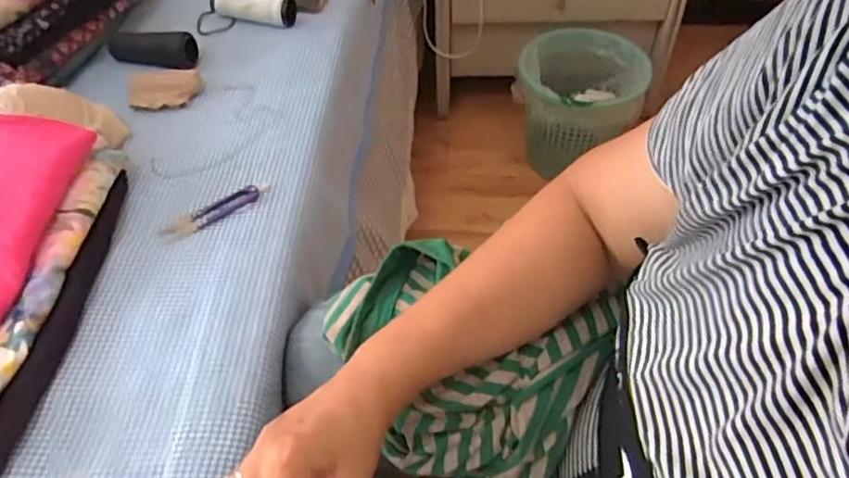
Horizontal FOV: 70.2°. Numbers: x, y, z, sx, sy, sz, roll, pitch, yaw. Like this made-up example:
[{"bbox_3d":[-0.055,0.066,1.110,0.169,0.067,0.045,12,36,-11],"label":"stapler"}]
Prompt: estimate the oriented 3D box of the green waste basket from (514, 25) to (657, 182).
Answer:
[{"bbox_3d":[0.328,-0.276,1.286,0.234,0.285,0.256,-1,51,1],"label":"green waste basket"}]

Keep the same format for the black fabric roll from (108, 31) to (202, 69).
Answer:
[{"bbox_3d":[-0.340,-0.240,0.754,0.119,0.035,0.032,9,51,8],"label":"black fabric roll"}]

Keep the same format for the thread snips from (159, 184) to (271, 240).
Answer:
[{"bbox_3d":[-0.205,-0.030,0.599,0.109,0.007,0.028,-32,57,-23],"label":"thread snips"}]

